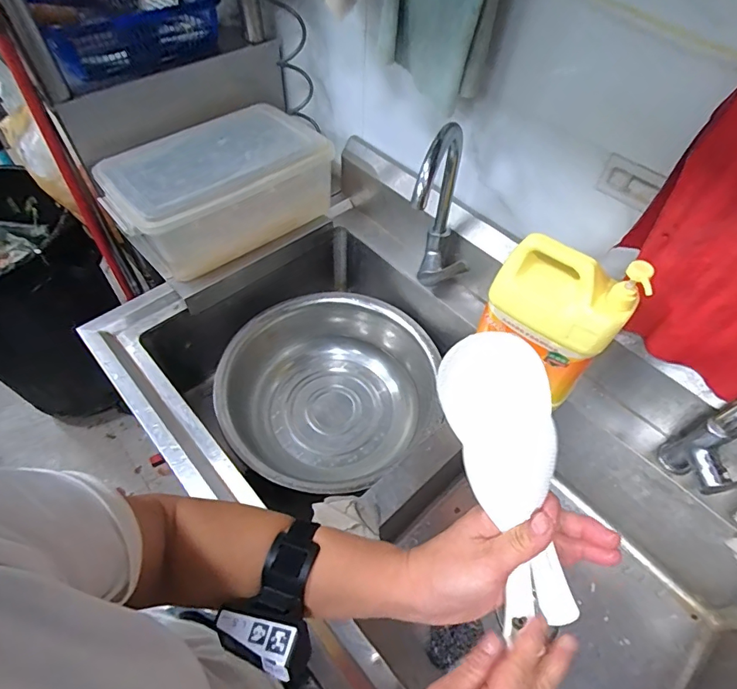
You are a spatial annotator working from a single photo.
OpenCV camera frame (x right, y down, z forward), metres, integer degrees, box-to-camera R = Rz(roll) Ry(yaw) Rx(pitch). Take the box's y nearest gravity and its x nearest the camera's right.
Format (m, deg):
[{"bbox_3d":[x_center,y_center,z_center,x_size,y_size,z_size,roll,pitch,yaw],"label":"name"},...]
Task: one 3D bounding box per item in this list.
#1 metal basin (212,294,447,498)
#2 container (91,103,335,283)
[{"bbox_3d":[-0.099,0.100,1.020,0.438,0.156,0.428,1,54,-2],"label":"metal basin"},{"bbox_3d":[-0.318,-0.344,0.989,0.445,0.156,0.274,-34,62,-24],"label":"container"}]

